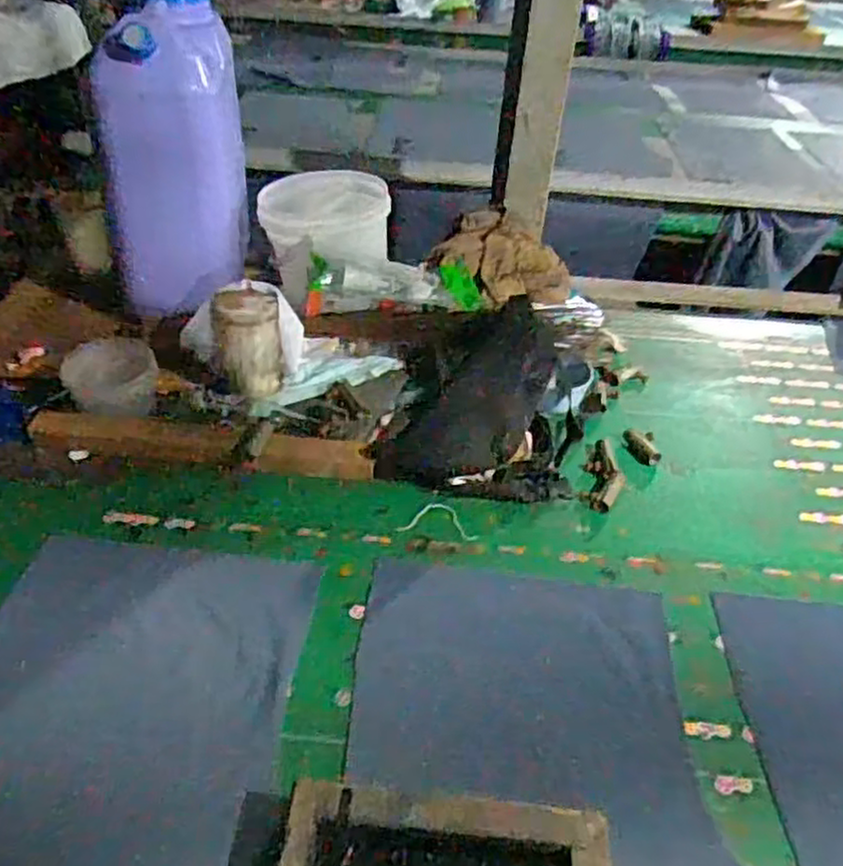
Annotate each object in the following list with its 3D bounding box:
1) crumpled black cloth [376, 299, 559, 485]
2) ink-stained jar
[{"bbox_3d":[0.068,-0.061,0.996,0.195,0.122,0.258,10,38,7],"label":"crumpled black cloth"},{"bbox_3d":[-0.231,-0.123,0.992,0.084,0.128,0.079,3,37,-2],"label":"ink-stained jar"}]

